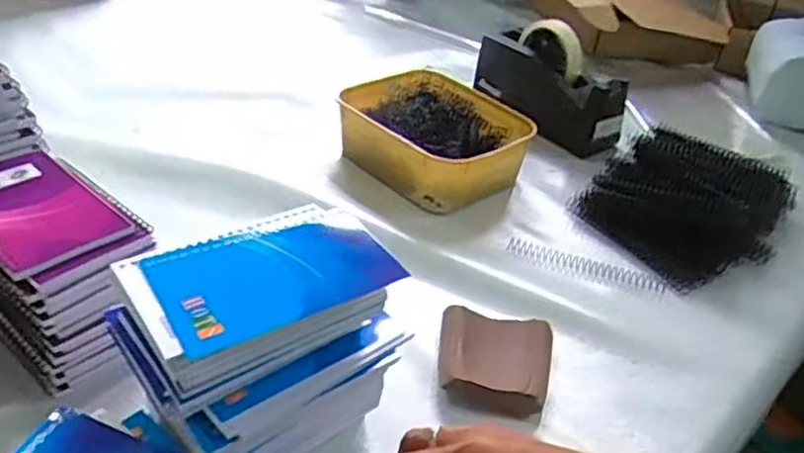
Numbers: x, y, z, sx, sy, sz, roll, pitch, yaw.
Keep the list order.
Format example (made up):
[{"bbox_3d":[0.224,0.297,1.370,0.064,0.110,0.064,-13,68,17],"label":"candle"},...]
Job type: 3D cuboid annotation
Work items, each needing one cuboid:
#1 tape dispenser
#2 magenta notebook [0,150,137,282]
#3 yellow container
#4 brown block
[{"bbox_3d":[0.176,-0.177,0.841,0.077,0.116,0.194,-25,46,-38],"label":"tape dispenser"},{"bbox_3d":[-0.256,-0.014,0.468,0.127,0.008,0.084,29,40,28],"label":"magenta notebook"},{"bbox_3d":[0.038,-0.098,0.754,0.160,0.068,0.200,-22,44,-35],"label":"yellow container"},{"bbox_3d":[0.072,0.096,0.520,0.089,0.032,0.095,13,35,8],"label":"brown block"}]

